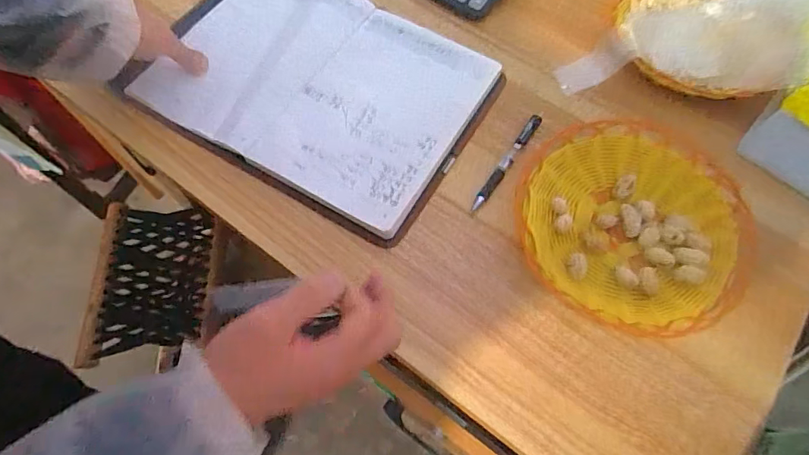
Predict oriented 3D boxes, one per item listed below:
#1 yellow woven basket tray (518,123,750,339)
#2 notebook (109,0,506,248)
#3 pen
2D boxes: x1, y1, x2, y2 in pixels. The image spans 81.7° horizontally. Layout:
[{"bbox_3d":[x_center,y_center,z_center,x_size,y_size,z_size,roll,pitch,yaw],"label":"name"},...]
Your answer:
[{"bbox_3d":[0.215,-0.006,0.439,0.207,0.031,0.201,-25,69,-11],"label":"yellow woven basket tray"},{"bbox_3d":[-0.099,-0.162,0.513,0.356,0.018,0.251,29,69,11],"label":"notebook"},{"bbox_3d":[0.105,-0.068,0.479,0.012,0.009,0.128,33,70,13],"label":"pen"}]

